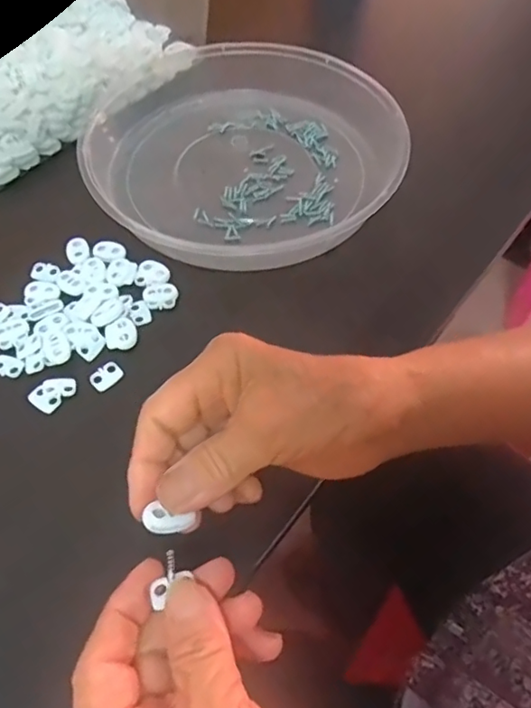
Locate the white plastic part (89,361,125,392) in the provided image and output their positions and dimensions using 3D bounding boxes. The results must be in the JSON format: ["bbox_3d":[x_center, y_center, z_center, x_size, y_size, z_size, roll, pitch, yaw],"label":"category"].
[{"bbox_3d":[-0.096,0.013,0.337,0.013,0.004,0.020,35,62,21],"label":"white plastic part"}]

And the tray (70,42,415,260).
[{"bbox_3d":[-0.017,-0.170,0.435,0.231,0.037,0.221,1,56,-1],"label":"tray"}]

